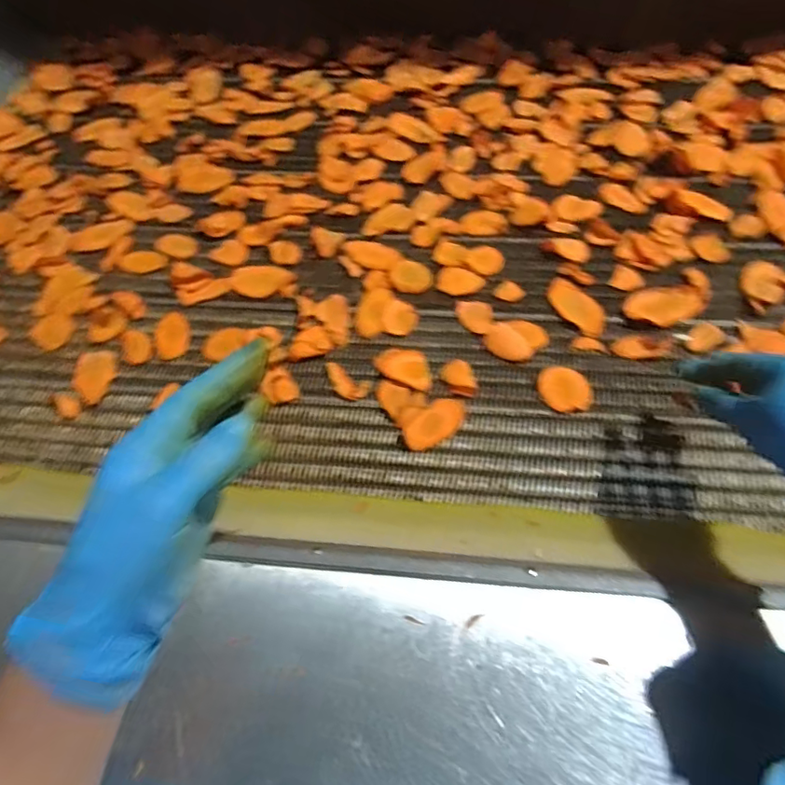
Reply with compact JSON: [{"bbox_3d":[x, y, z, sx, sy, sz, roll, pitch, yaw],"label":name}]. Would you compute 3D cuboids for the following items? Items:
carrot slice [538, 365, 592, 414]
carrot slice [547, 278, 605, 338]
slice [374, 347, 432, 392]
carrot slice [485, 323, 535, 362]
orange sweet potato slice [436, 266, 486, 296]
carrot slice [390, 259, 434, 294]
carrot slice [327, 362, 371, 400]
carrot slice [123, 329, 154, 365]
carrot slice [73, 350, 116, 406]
[{"bbox_3d":[0.167,-0.002,0.517,0.051,0.012,0.043,18,80,19],"label":"carrot slice"},{"bbox_3d":[0.196,-0.091,0.569,0.039,0.008,0.080,-30,62,-15],"label":"carrot slice"},{"bbox_3d":[0.013,-0.028,0.539,0.063,0.009,0.039,19,62,14],"label":"slice"},{"bbox_3d":[0.119,-0.051,0.545,0.050,0.006,0.032,34,66,21],"label":"carrot slice"},{"bbox_3d":[0.074,-0.122,0.591,0.050,0.004,0.041,21,62,15],"label":"orange sweet potato slice"},{"bbox_3d":[0.022,-0.131,0.601,0.047,0.004,0.050,2,59,4],"label":"carrot slice"},{"bbox_3d":[-0.048,-0.010,0.534,0.050,0.007,0.027,26,64,17],"label":"carrot slice"},{"bbox_3d":[-0.273,-0.049,0.571,0.030,0.009,0.043,-19,60,-8],"label":"carrot slice"},{"bbox_3d":[-0.309,-0.019,0.552,0.042,0.008,0.071,-8,59,-2],"label":"carrot slice"}]

